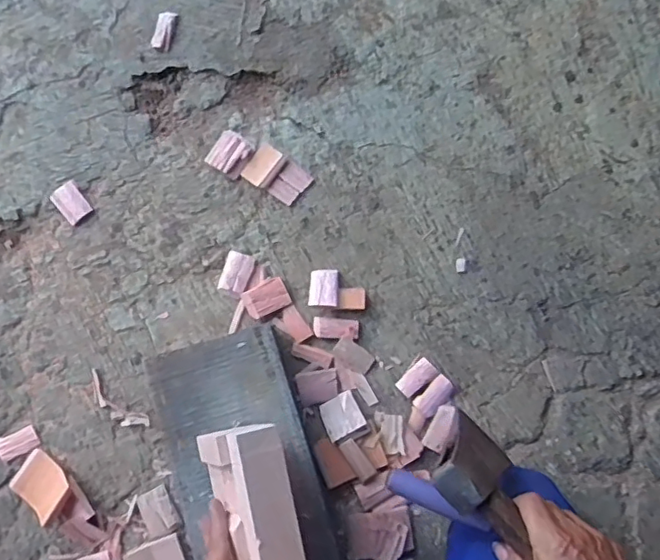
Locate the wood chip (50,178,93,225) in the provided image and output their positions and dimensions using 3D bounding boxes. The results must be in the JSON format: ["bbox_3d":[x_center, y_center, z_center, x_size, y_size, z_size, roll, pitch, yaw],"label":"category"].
[{"bbox_3d":[-0.326,-0.099,0.738,0.036,0.007,0.047,-39,85,-6],"label":"wood chip"}]

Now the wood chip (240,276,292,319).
[{"bbox_3d":[-0.079,0.023,0.731,0.055,0.011,0.039,-26,79,-5],"label":"wood chip"}]

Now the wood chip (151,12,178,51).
[{"bbox_3d":[-0.217,-0.327,0.766,0.025,0.011,0.050,15,82,0],"label":"wood chip"}]

